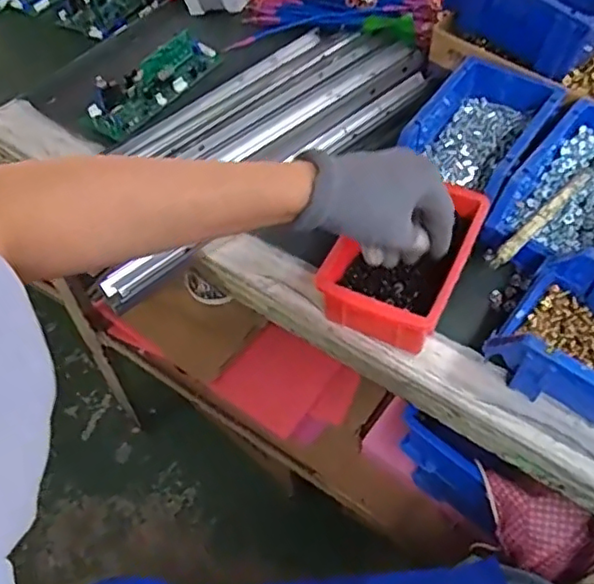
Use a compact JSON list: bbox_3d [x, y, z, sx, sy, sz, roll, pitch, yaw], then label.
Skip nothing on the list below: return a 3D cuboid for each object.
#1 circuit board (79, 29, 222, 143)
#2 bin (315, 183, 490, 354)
[{"bbox_3d":[-0.162,-0.235,0.677,0.056,0.032,0.182,33,63,23],"label":"circuit board"},{"bbox_3d":[0.088,-0.028,0.501,0.099,0.055,0.143,22,58,17],"label":"bin"}]

